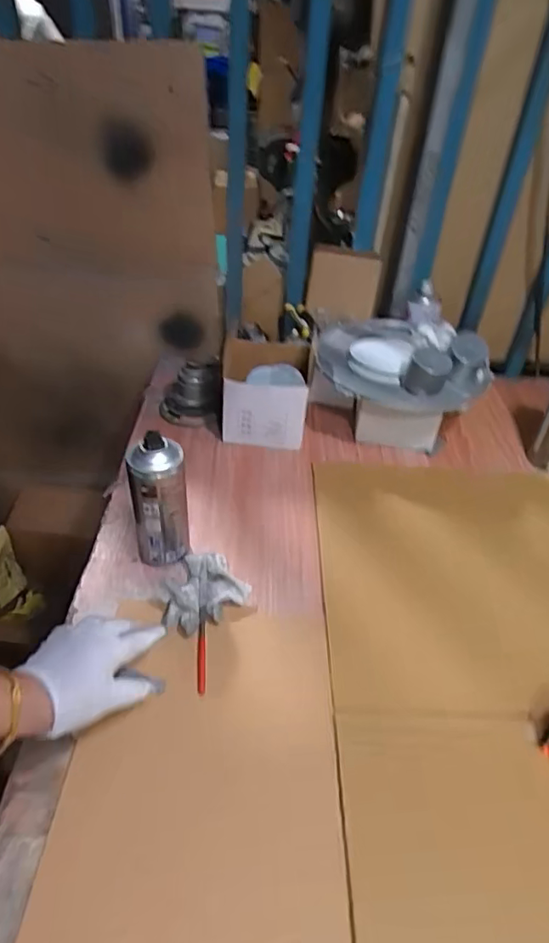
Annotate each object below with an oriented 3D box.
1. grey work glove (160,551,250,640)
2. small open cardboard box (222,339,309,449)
[{"bbox_3d":[-0.093,0.133,0.633,0.104,0.046,0.090,-25,47,-29],"label":"grey work glove"},{"bbox_3d":[-0.016,-0.125,0.898,0.131,0.112,0.161,3,40,0],"label":"small open cardboard box"}]

